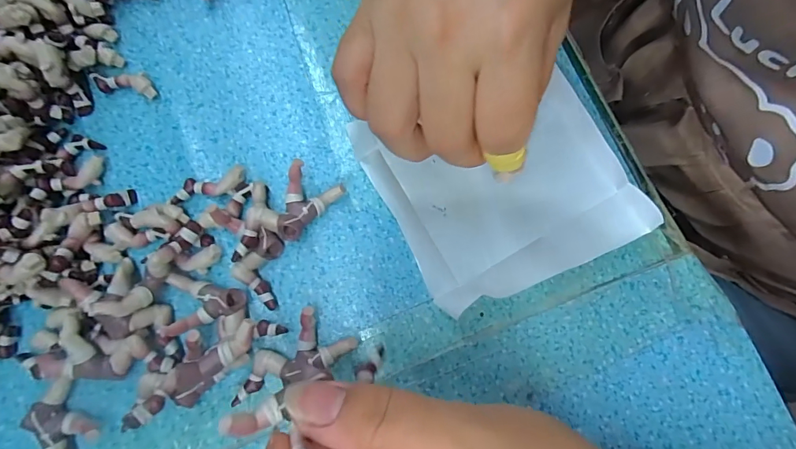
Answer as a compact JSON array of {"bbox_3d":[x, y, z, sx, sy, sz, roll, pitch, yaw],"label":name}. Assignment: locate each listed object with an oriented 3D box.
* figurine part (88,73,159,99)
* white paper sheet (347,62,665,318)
[{"bbox_3d":[-0.144,-0.074,0.221,0.033,0.009,0.011,8,78,1],"label":"figurine part"},{"bbox_3d":[0.051,-0.020,0.209,0.116,0.016,0.099,-22,79,-5],"label":"white paper sheet"}]

